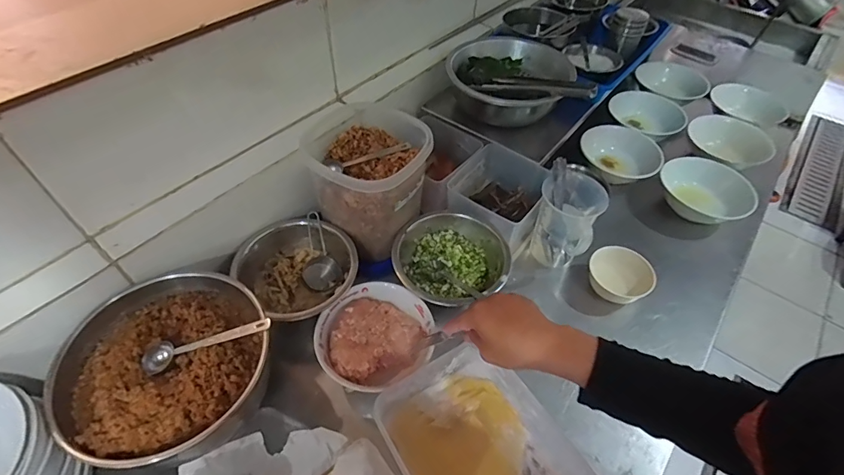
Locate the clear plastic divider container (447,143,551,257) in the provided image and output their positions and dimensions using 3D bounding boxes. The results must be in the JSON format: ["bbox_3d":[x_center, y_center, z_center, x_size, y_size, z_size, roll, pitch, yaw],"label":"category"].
[{"bbox_3d":[0.131,-0.067,0.708,0.140,0.102,0.142,27,54,18],"label":"clear plastic divider container"}]

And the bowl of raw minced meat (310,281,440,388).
[{"bbox_3d":[-0.061,0.136,0.565,0.141,0.056,0.137,1,50,-2],"label":"bowl of raw minced meat"}]

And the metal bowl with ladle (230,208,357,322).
[{"bbox_3d":[-0.174,0.037,0.608,0.161,0.088,0.146,31,56,21],"label":"metal bowl with ladle"}]

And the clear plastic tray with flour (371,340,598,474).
[{"bbox_3d":[0.070,0.249,0.477,0.164,0.056,0.240,-28,57,-23],"label":"clear plastic tray with flour"}]

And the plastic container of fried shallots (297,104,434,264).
[{"bbox_3d":[-0.089,-0.099,0.650,0.176,0.140,0.170,28,55,19],"label":"plastic container of fried shallots"}]

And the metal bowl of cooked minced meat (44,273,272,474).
[{"bbox_3d":[-0.287,0.137,0.483,0.209,0.073,0.202,36,57,24],"label":"metal bowl of cooked minced meat"}]

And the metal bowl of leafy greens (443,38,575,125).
[{"bbox_3d":[0.153,-0.265,0.758,0.209,0.085,0.181,-8,51,-9],"label":"metal bowl of leafy greens"}]

